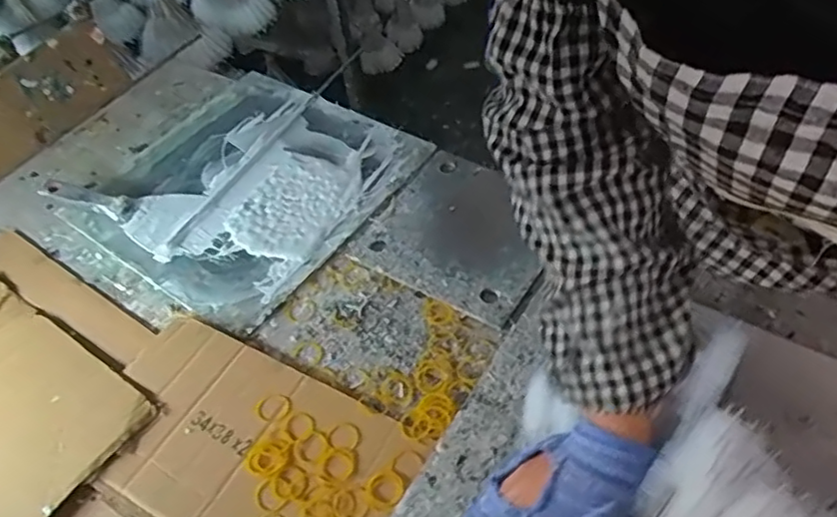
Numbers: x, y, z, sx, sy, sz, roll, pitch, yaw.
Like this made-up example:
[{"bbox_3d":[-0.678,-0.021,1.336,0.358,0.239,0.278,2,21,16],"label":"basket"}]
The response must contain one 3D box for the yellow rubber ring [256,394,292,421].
[{"bbox_3d":[-0.134,0.136,0.592,0.030,0.004,0.030,-3,50,4],"label":"yellow rubber ring"}]

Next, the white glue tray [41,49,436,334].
[{"bbox_3d":[-0.221,-0.108,0.808,0.355,0.023,0.350,29,59,26],"label":"white glue tray"}]

